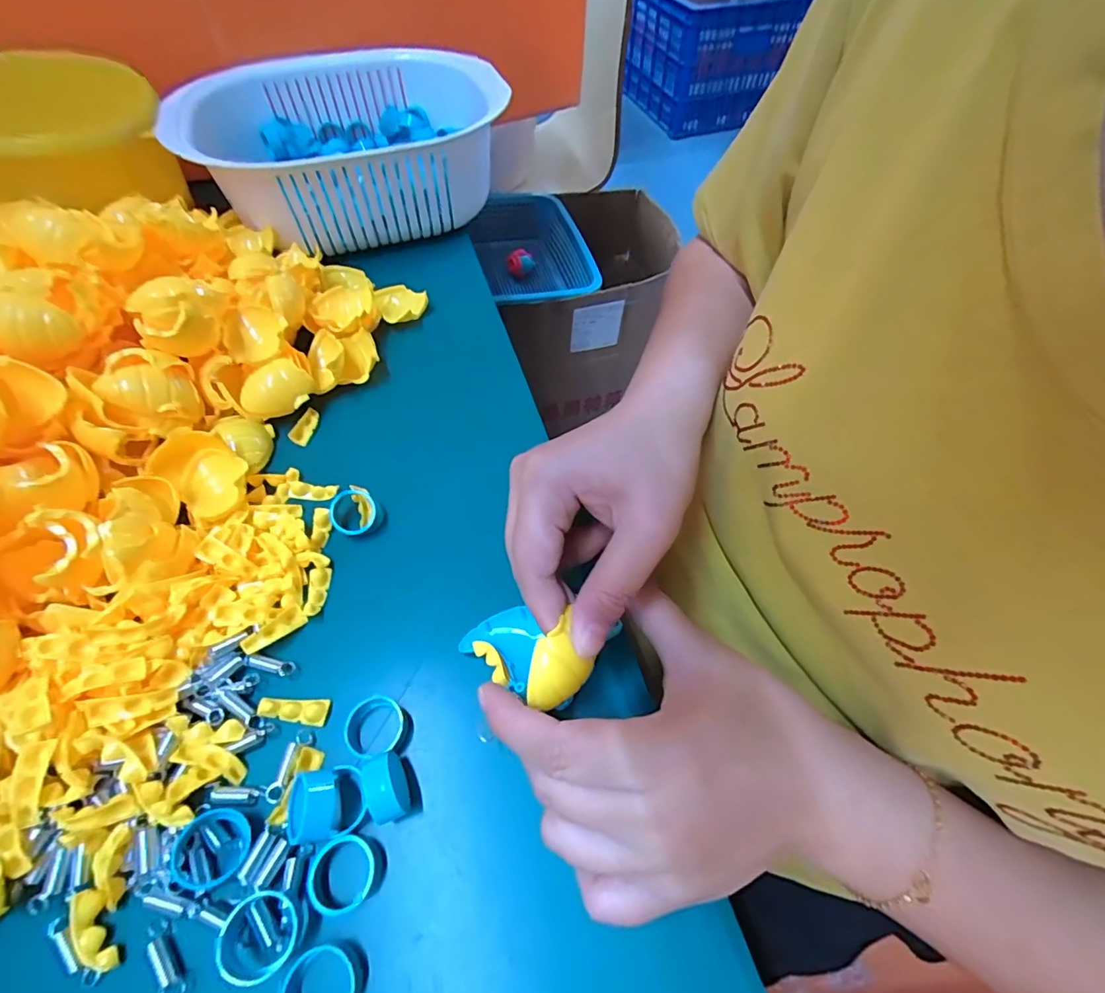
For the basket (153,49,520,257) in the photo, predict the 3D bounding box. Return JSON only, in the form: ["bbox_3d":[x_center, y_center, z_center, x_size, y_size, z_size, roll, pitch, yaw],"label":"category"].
[{"bbox_3d":[-0.171,-0.298,0.424,0.254,0.079,0.213,-37,65,-21],"label":"basket"}]

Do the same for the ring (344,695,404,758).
[{"bbox_3d":[-0.081,0.103,0.224,0.026,0.011,0.027,0,57,0],"label":"ring"}]

